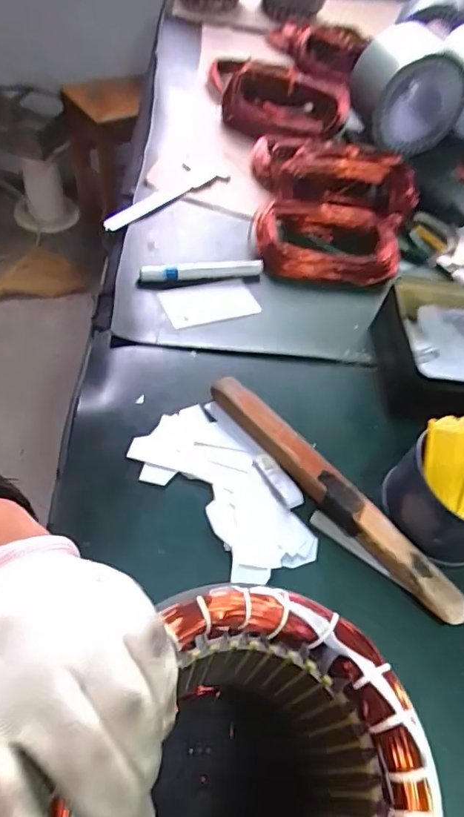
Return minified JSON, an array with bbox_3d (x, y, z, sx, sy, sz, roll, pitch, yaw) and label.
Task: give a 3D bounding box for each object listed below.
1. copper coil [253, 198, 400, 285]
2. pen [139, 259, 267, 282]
[{"bbox_3d":[0.121,-0.209,0.652,0.176,0.030,0.123,5,53,-5],"label":"copper coil"},{"bbox_3d":[-0.031,-0.157,0.596,0.142,0.015,0.018,-7,55,-14],"label":"pen"}]

